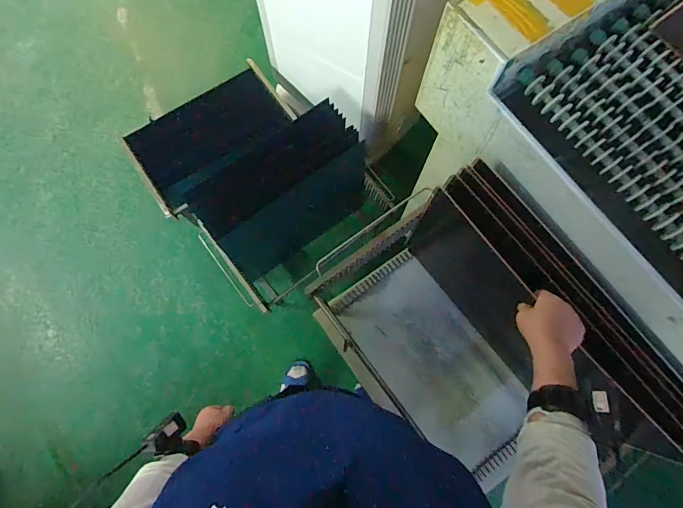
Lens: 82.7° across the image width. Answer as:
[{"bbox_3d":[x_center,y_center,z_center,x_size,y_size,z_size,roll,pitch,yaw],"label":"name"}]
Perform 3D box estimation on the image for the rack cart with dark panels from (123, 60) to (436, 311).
[{"bbox_3d":[-0.284,-0.298,1.498,0.708,0.415,0.859,-38,79,-10],"label":"rack cart with dark panels"}]

